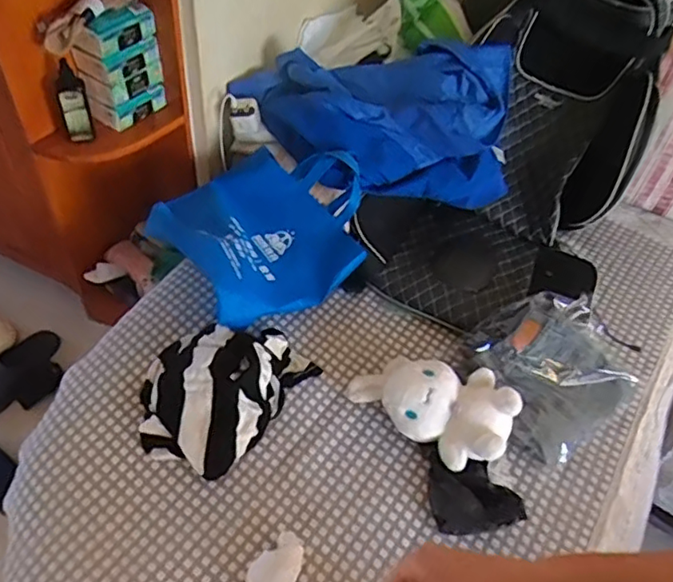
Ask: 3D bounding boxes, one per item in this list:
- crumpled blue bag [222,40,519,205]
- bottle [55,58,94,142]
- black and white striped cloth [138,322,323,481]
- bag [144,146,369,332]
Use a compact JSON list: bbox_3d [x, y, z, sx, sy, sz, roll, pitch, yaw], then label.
[{"bbox_3d":[0.115,-0.439,1.536,0.714,0.206,0.464,-5,51,-11],"label":"crumpled blue bag"},{"bbox_3d":[-0.561,-0.401,1.274,0.060,0.172,0.065,-15,53,-18],"label":"bottle"},{"bbox_3d":[-0.230,0.171,1.141,0.264,0.094,0.331,30,53,18],"label":"black and white striped cloth"},{"bbox_3d":[-0.163,-0.145,1.347,0.396,0.171,0.448,37,56,23],"label":"bag"}]

